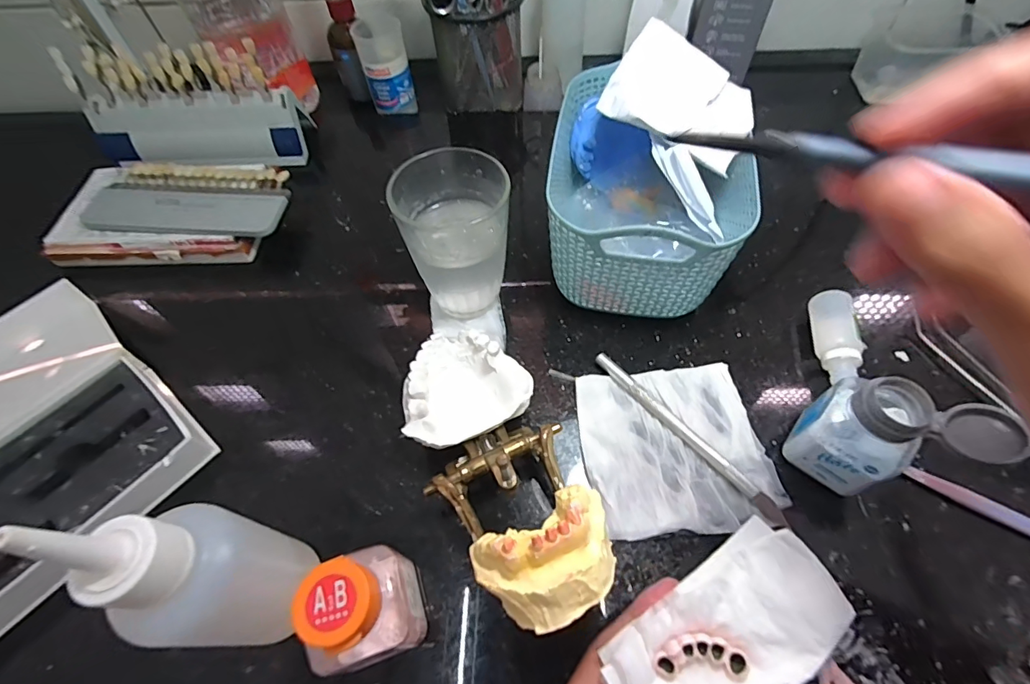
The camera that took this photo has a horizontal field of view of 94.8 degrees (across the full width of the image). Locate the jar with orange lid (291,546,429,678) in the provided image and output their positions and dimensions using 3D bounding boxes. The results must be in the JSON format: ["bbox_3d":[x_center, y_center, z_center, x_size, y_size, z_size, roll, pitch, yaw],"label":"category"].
[{"bbox_3d":[-0.062,0.117,0.207,0.041,0.074,0.042,-1,59,2],"label":"jar with orange lid"}]

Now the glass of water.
[{"bbox_3d":[-0.037,-0.066,0.303,0.064,0.092,0.068,-1,59,2],"label":"glass of water"}]

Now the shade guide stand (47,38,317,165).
[{"bbox_3d":[-0.276,-0.198,0.400,0.176,0.076,0.051,2,59,3],"label":"shade guide stand"}]

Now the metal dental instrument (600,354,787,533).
[{"bbox_3d":[0.098,0.052,0.276,0.010,0.010,0.133,-38,65,-18],"label":"metal dental instrument"}]

